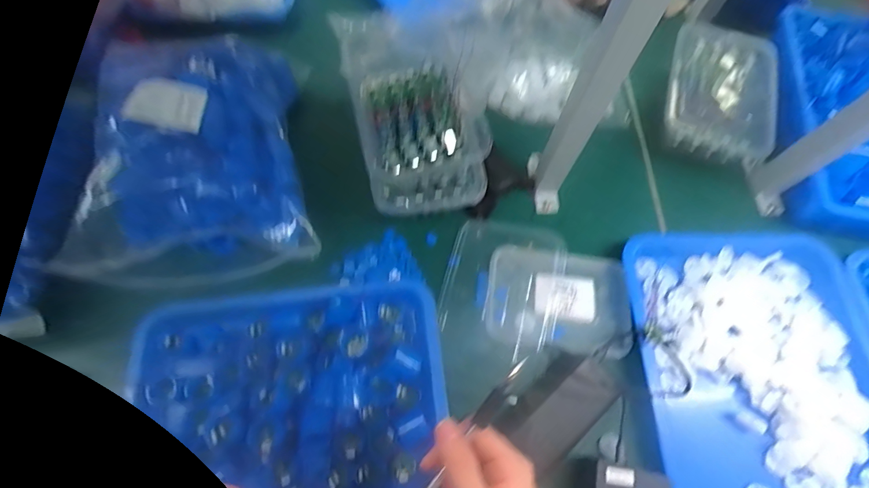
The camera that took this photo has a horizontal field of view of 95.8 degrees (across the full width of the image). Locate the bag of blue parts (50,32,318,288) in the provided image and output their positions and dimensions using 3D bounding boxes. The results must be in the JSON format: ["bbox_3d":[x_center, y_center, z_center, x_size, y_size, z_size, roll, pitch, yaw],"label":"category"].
[{"bbox_3d":[-0.290,-0.126,0.478,0.243,0.122,0.324,-7,68,-1],"label":"bag of blue parts"}]

